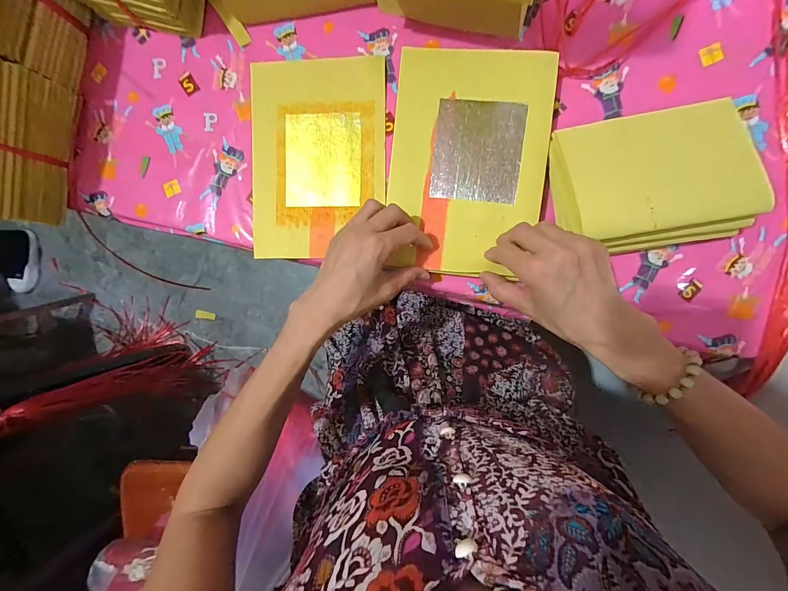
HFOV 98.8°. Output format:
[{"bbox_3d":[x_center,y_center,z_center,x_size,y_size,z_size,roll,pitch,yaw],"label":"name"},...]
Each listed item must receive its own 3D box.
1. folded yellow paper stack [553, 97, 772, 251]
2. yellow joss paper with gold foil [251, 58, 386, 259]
[{"bbox_3d":[0.240,-0.109,0.329,0.166,0.063,0.124,-8,91,6],"label":"folded yellow paper stack"},{"bbox_3d":[-0.089,-0.158,0.395,0.156,0.011,0.221,1,92,6],"label":"yellow joss paper with gold foil"}]

